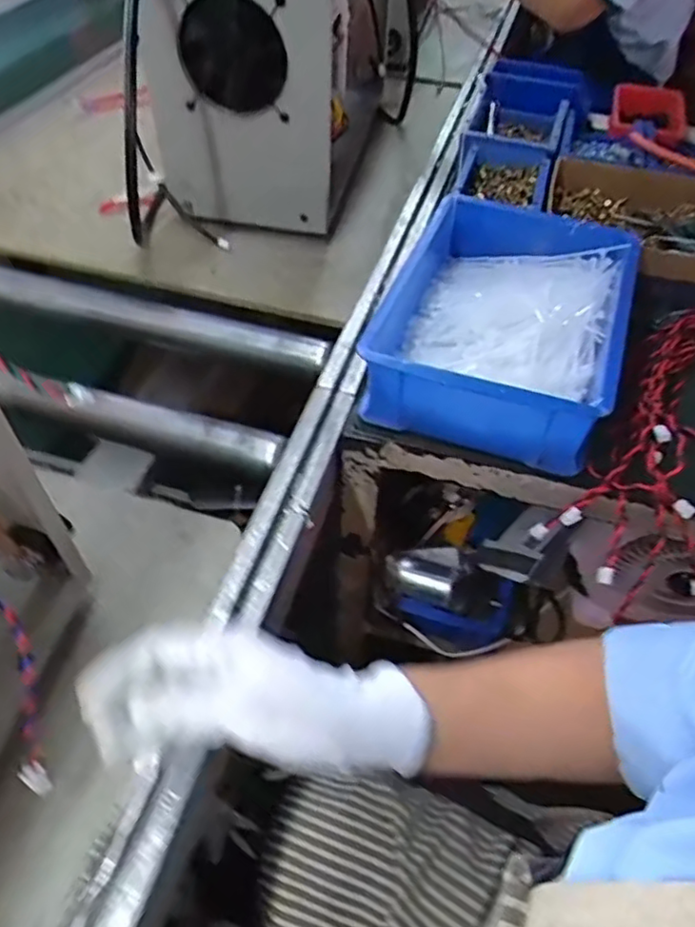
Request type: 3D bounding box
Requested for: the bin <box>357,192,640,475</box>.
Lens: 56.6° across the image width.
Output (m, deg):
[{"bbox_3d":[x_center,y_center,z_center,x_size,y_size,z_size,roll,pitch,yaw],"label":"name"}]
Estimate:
[{"bbox_3d":[0.150,-0.134,0.628,0.212,0.092,0.294,19,52,12],"label":"bin"}]

